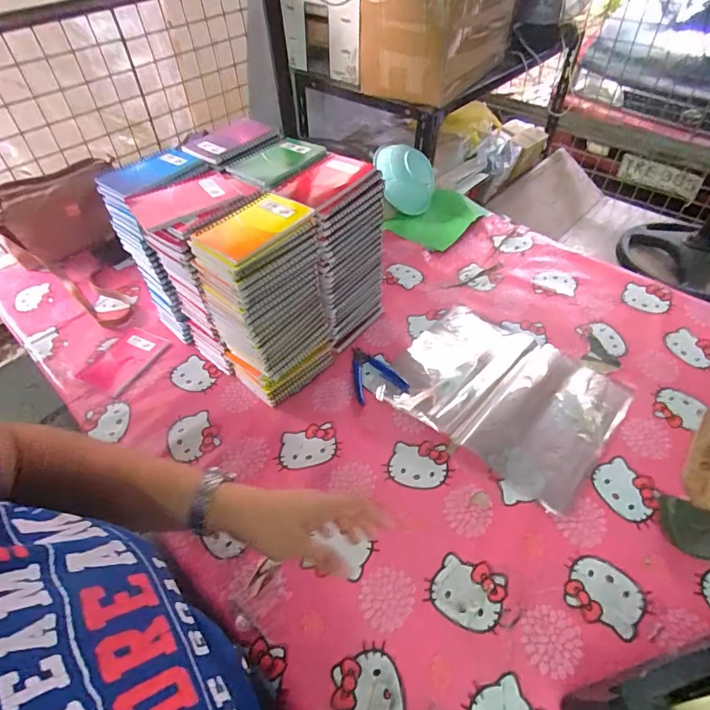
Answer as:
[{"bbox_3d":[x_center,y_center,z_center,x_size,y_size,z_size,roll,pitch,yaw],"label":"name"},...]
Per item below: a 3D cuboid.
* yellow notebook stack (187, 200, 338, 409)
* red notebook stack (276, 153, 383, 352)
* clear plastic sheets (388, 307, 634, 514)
[{"bbox_3d":[-0.122,-0.067,0.649,0.098,0.274,0.141,32,57,28],"label":"yellow notebook stack"},{"bbox_3d":[-0.030,-0.149,0.713,0.094,0.288,0.142,29,56,26],"label":"red notebook stack"},{"bbox_3d":[0.229,0.053,0.702,0.313,0.014,0.254,32,57,28],"label":"clear plastic sheets"}]

